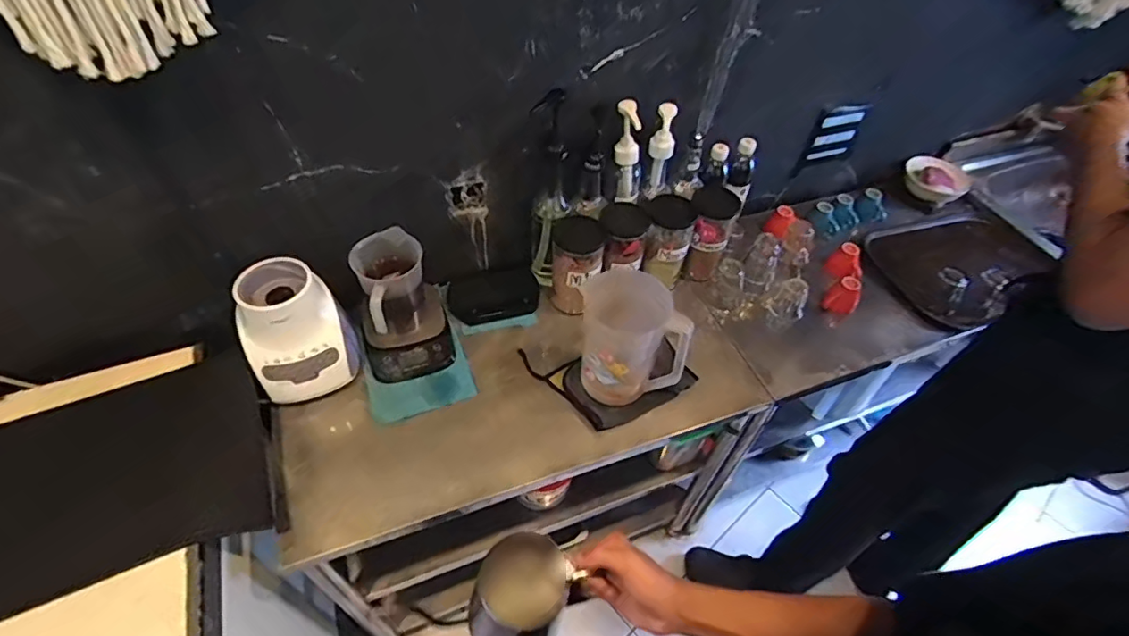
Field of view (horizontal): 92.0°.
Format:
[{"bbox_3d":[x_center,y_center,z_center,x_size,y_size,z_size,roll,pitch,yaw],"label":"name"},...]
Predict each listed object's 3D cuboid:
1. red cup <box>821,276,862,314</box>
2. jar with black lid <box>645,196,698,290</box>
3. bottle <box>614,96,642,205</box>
[{"bbox_3d":[0.589,-0.052,1.142,0.065,0.069,0.070,34,55,23],"label":"red cup"},{"bbox_3d":[0.204,-0.155,1.091,0.093,0.155,0.090,15,50,9],"label":"jar with black lid"},{"bbox_3d":[0.115,-0.283,0.988,0.061,0.208,0.063,9,50,3],"label":"bottle"}]

